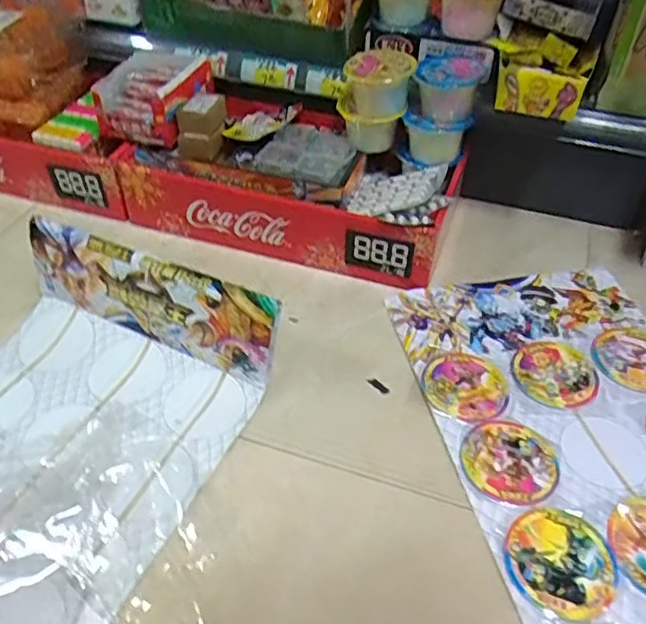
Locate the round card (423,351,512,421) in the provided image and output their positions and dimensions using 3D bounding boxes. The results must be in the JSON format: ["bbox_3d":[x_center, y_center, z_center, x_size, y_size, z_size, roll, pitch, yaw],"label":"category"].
[{"bbox_3d":[0.161,0.083,0.707,0.092,0.004,0.093,4,45,-4],"label":"round card"}]

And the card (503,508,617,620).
[{"bbox_3d":[0.215,0.224,0.565,0.093,0.006,0.092,0,46,0],"label":"card"}]

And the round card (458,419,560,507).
[{"bbox_3d":[0.191,0.152,0.637,0.093,0.006,0.098,3,44,-3],"label":"round card"}]

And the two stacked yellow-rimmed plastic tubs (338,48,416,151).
[{"bbox_3d":[0.072,-0.289,0.855,0.093,0.123,0.090,12,46,9],"label":"two stacked yellow-rimmed plastic tubs"}]

